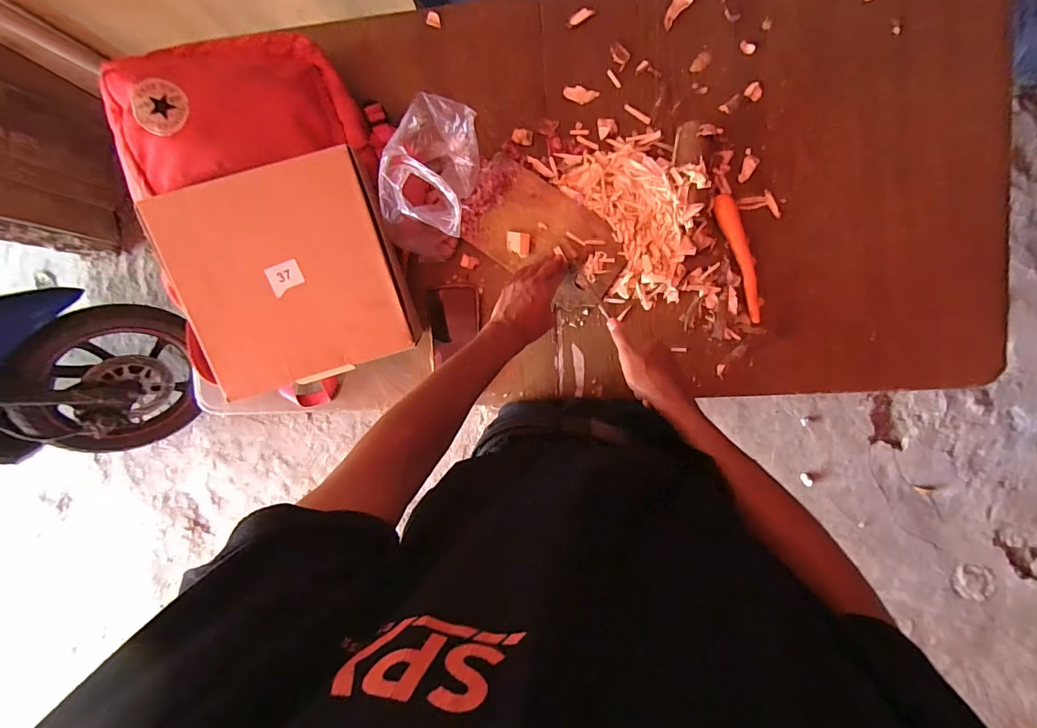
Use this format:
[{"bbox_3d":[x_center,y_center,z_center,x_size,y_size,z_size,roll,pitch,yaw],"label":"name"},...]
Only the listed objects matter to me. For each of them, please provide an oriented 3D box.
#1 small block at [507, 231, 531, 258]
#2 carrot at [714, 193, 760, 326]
[{"bbox_3d":[0.000,-0.175,0.645,0.032,0.015,0.034,4,94,5],"label":"small block"},{"bbox_3d":[0.313,-0.147,0.613,0.026,0.026,0.180,-20,92,6],"label":"carrot"}]

